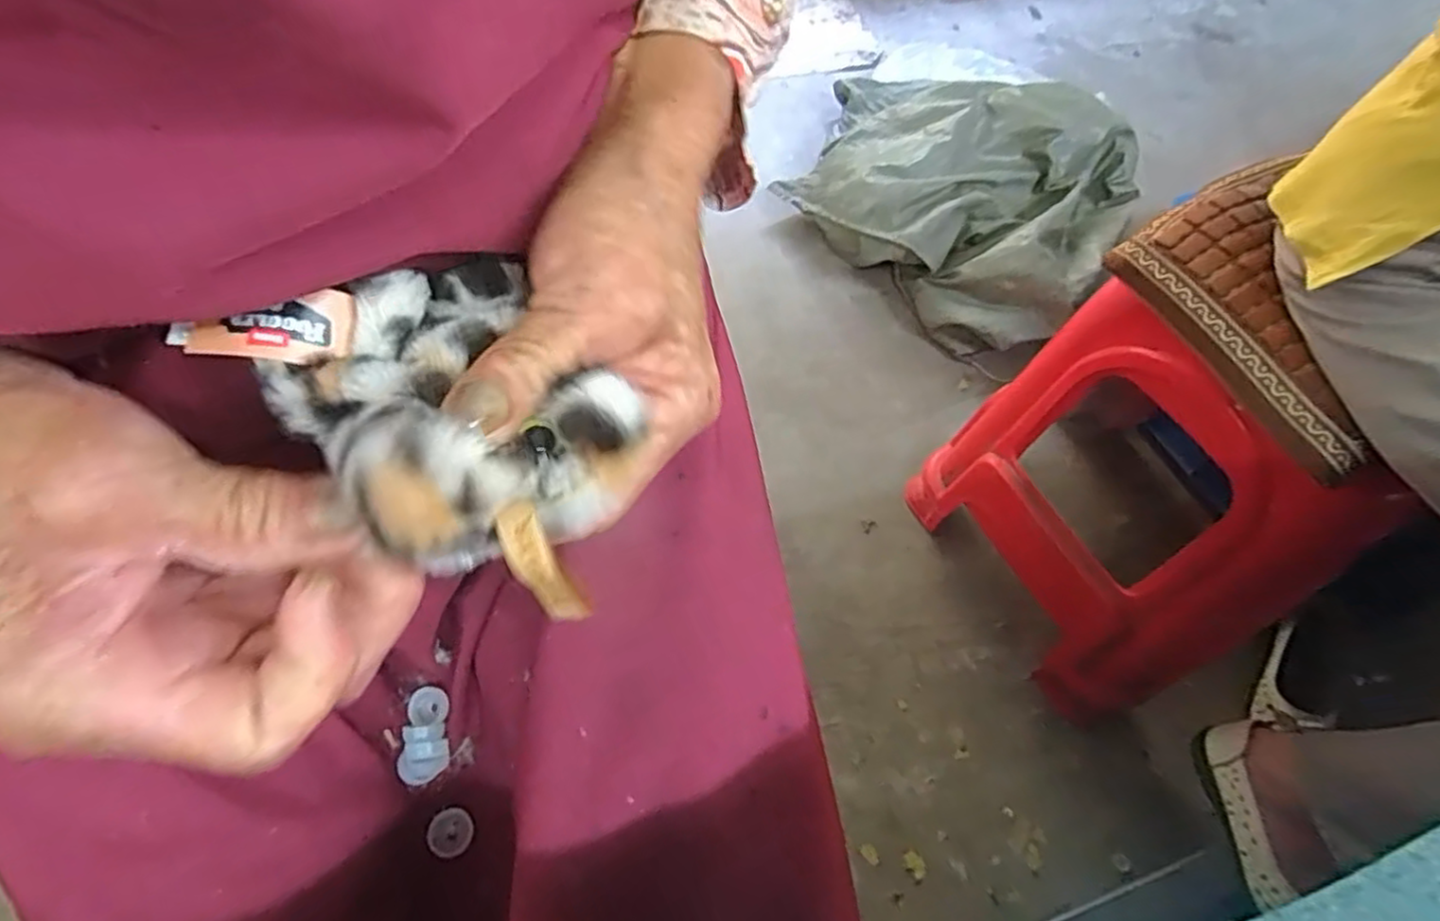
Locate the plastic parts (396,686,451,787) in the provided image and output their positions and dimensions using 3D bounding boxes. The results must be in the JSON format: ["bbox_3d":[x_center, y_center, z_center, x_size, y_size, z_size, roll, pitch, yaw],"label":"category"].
[{"bbox_3d":[-0.121,0.113,0.292,0.019,0.011,0.037,-2,58,-6],"label":"plastic parts"}]

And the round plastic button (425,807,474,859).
[{"bbox_3d":[-0.106,0.146,0.277,0.017,0.004,0.017,2,57,-3],"label":"round plastic button"}]

